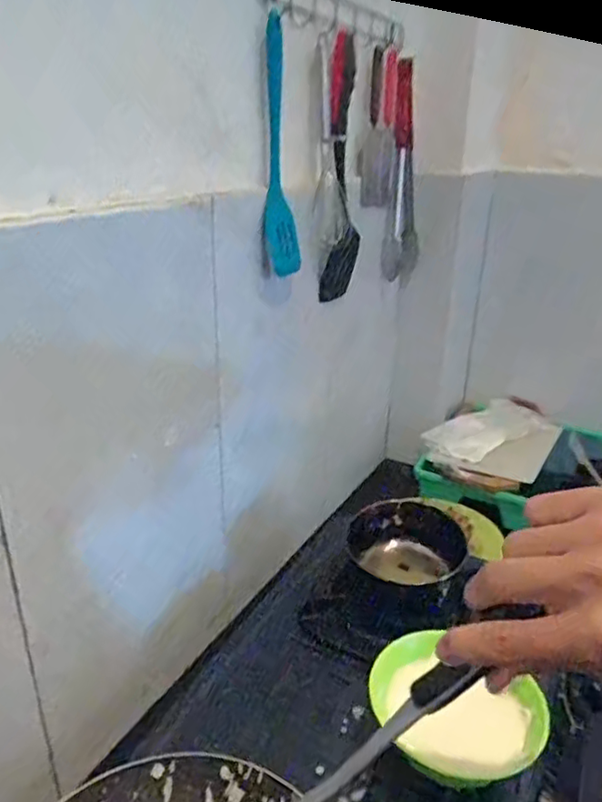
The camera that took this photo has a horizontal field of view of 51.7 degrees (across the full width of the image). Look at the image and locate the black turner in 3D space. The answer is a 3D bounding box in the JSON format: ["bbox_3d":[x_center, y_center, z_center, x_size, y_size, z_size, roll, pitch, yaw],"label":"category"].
[{"bbox_3d":[0.059,-0.310,0.864,0.051,0.348,0.083,4,24,5],"label":"black turner"}]

